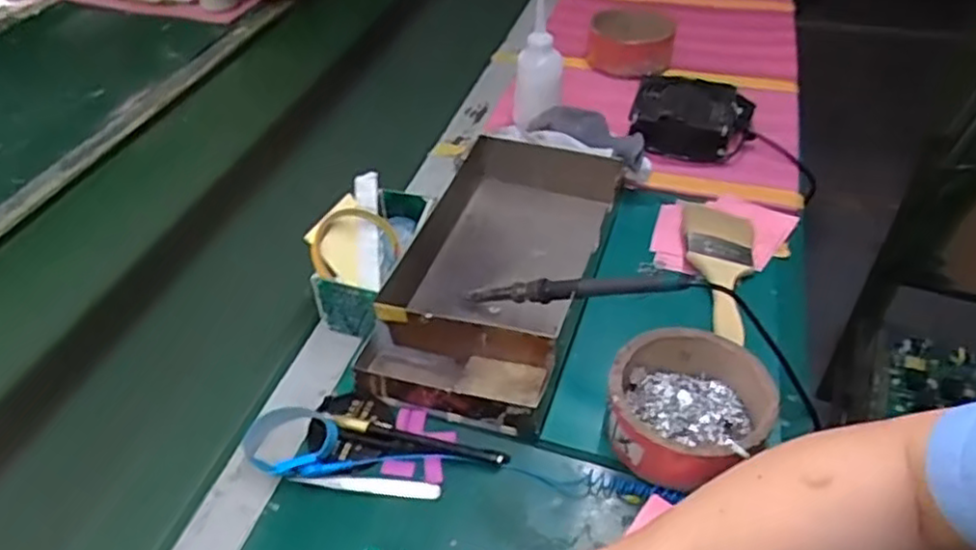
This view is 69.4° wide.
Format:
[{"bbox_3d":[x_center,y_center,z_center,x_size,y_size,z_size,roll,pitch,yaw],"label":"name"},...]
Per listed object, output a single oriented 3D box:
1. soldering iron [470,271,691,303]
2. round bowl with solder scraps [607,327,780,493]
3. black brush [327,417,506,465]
[{"bbox_3d":[0.072,0.010,0.609,0.206,0.019,0.019,-5,37,32],"label":"soldering iron"},{"bbox_3d":[0.157,0.105,0.559,0.118,0.053,0.122,-1,43,1],"label":"round bowl with solder scraps"},{"bbox_3d":[-0.054,0.130,0.562,0.141,0.015,0.013,9,44,11],"label":"black brush"}]

